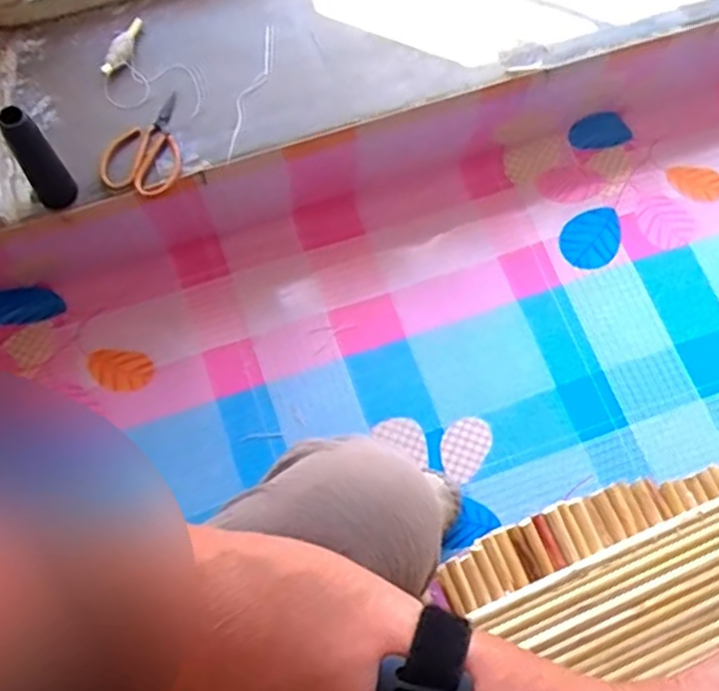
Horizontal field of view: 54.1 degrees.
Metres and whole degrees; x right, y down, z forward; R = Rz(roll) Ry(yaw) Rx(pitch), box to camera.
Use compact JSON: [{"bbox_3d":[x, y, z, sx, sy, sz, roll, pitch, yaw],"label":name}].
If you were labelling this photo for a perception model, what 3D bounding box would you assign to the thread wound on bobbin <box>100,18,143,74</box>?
[{"bbox_3d":[-0.249,-0.319,0.748,0.019,0.022,0.070,27,73,7],"label":"thread wound on bobbin"}]

